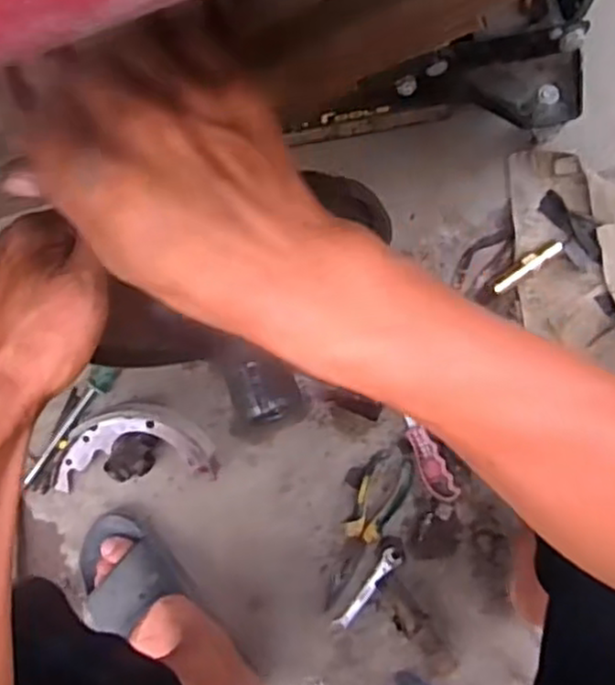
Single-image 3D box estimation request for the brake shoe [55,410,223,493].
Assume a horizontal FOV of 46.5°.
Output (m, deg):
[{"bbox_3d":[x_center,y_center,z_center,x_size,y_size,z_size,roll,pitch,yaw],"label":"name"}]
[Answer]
[{"bbox_3d":[-0.212,0.127,0.868,0.198,0.027,0.087,-8,97,4],"label":"brake shoe"}]

